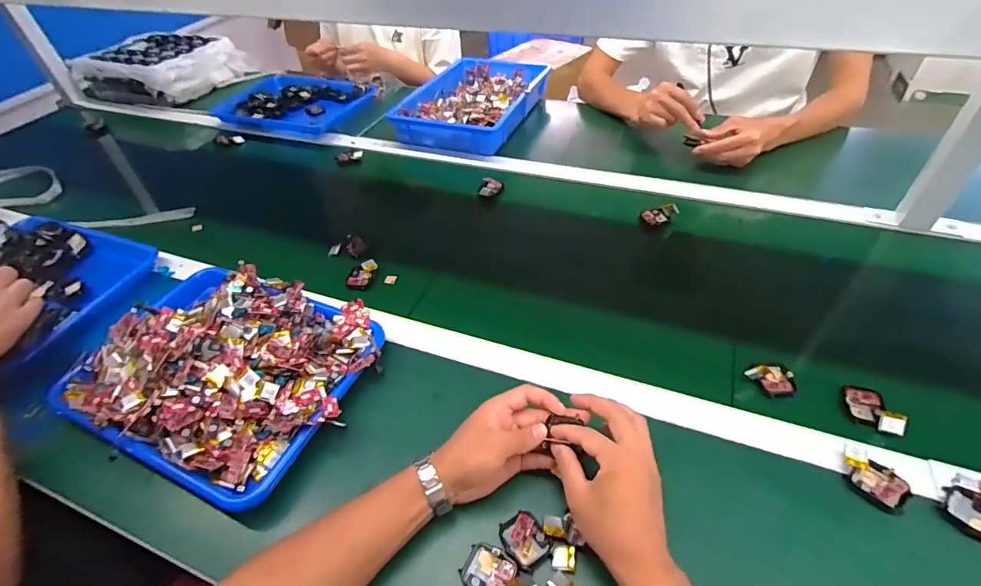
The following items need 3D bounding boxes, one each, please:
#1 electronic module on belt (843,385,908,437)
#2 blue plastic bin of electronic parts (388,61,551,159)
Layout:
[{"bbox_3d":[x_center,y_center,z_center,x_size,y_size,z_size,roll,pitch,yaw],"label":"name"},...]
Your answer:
[{"bbox_3d":[0.407,0.122,0.497,0.045,0.016,0.056,-37,53,-27],"label":"electronic module on belt"},{"bbox_3d":[-0.034,-0.437,1.060,0.256,0.054,0.371,15,49,20],"label":"blue plastic bin of electronic parts"}]

